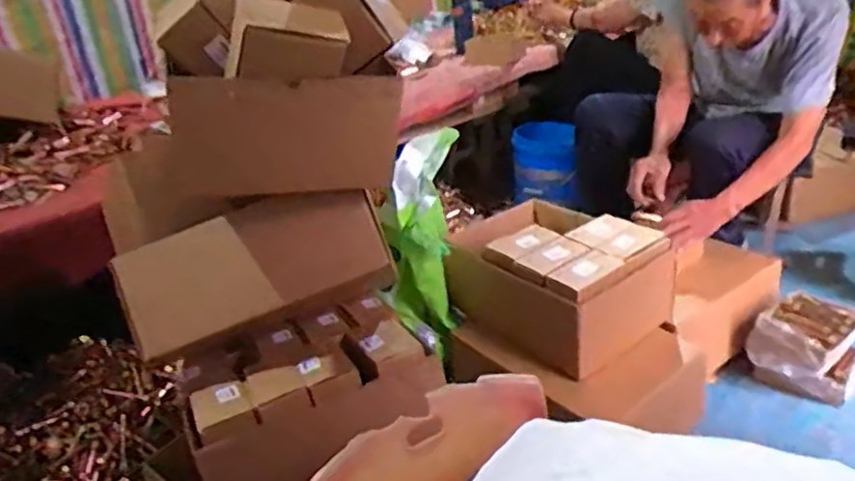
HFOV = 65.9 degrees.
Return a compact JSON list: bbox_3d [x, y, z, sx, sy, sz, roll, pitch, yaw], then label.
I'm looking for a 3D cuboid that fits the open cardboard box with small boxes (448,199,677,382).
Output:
[{"bbox_3d":[0.268,0.059,1.319,0.287,0.172,0.363,-22,32,-30],"label":"open cardboard box with small boxes"}]

